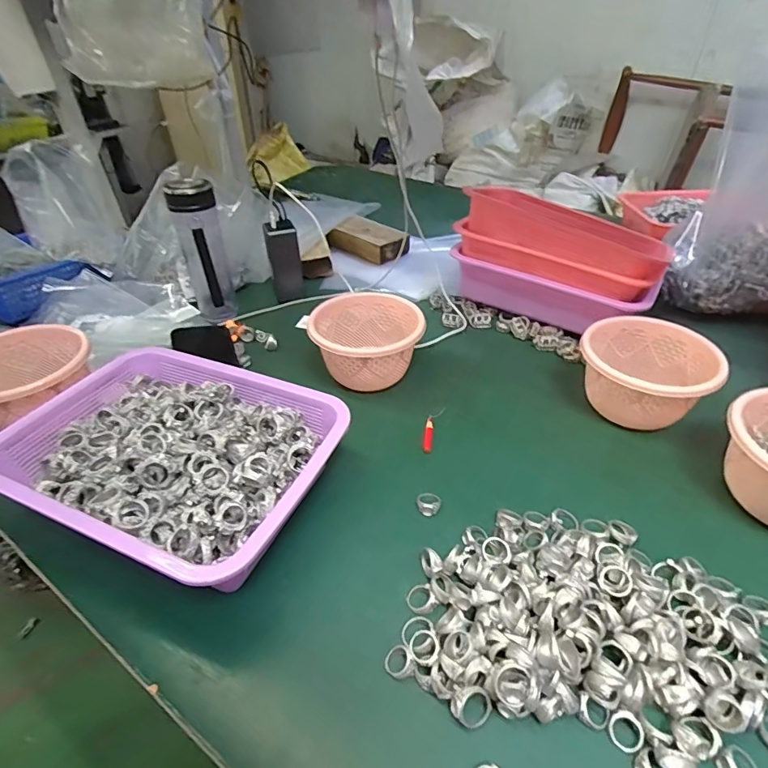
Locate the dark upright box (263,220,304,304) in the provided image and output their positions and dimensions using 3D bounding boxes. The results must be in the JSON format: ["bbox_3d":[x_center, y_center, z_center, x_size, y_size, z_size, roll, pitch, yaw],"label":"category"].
[{"bbox_3d":[-0.167,-0.204,0.783,0.050,0.133,0.033,-13,40,-13],"label":"dark upright box"}]

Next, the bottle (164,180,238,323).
[{"bbox_3d":[-0.272,-0.194,0.707,0.068,0.210,0.055,-18,42,-18],"label":"bottle"}]

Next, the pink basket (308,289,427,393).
[{"bbox_3d":[-0.023,-0.053,0.622,0.143,0.081,0.137,-11,40,-10],"label":"pink basket"}]

